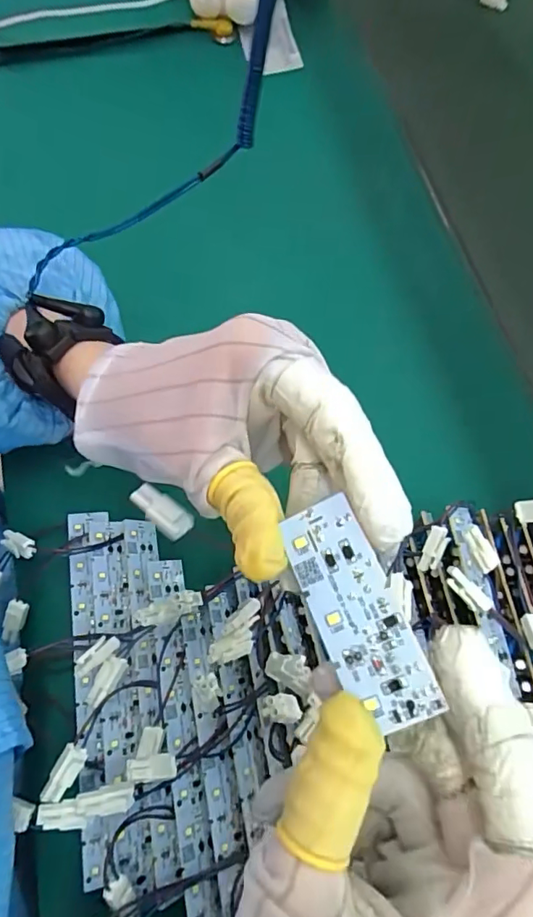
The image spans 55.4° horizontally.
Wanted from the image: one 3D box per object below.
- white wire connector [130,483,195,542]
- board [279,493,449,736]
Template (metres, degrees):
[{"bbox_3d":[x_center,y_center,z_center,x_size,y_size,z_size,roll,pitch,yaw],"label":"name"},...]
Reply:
[{"bbox_3d":[-0.041,0.020,0.198,0.027,0.005,0.012,36,73,12],"label":"white wire connector"},{"bbox_3d":[0.024,0.043,0.143,0.023,0.004,0.061,-28,69,11],"label":"board"}]

